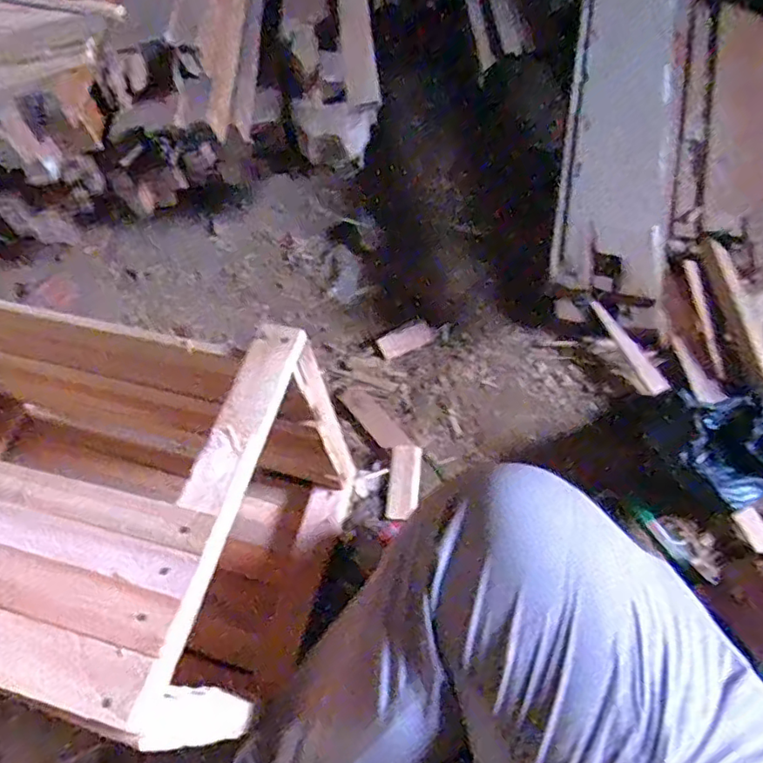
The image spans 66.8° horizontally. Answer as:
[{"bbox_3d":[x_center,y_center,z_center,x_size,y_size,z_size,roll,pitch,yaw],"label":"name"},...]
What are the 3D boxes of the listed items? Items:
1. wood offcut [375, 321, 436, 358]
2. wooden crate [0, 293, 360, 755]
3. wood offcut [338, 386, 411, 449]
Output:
[{"bbox_3d":[0.037,-0.064,0.869,0.085,0.012,0.041,-23,61,-10],"label":"wood offcut"},{"bbox_3d":[-0.321,0.111,0.578,0.510,0.352,0.296,10,61,9],"label":"wooden crate"},{"bbox_3d":[-0.011,0.048,0.807,0.039,0.010,0.119,-35,64,-16],"label":"wood offcut"}]

